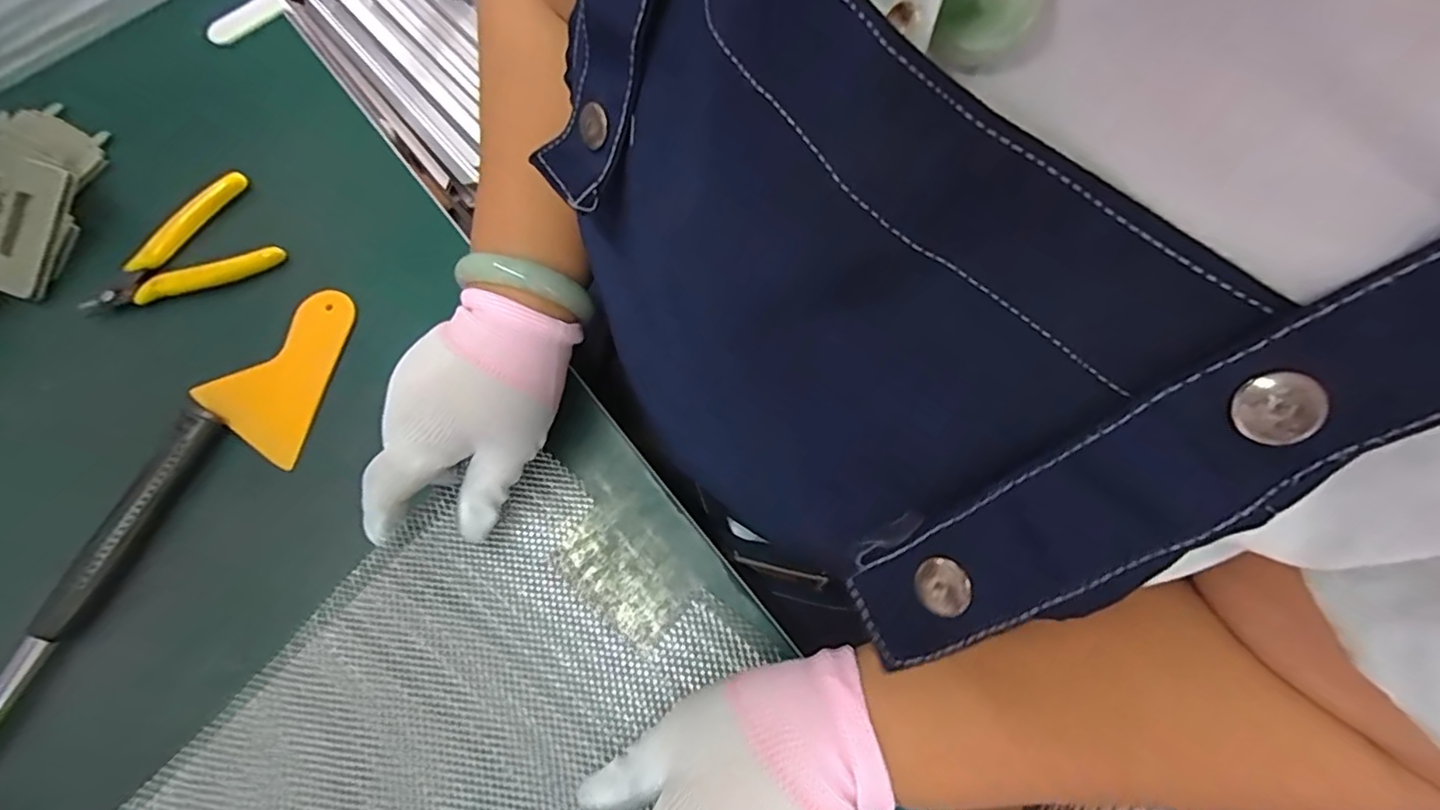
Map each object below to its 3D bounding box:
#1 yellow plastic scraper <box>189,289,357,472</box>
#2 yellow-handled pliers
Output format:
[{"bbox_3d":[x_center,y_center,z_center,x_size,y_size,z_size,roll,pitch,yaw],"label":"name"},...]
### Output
[{"bbox_3d":[-0.259,-0.024,0.371,0.075,0.008,0.099,31,76,11],"label":"yellow plastic scraper"},{"bbox_3d":[-0.354,-0.096,0.397,0.116,0.017,0.073,-34,74,-10],"label":"yellow-handled pliers"}]

